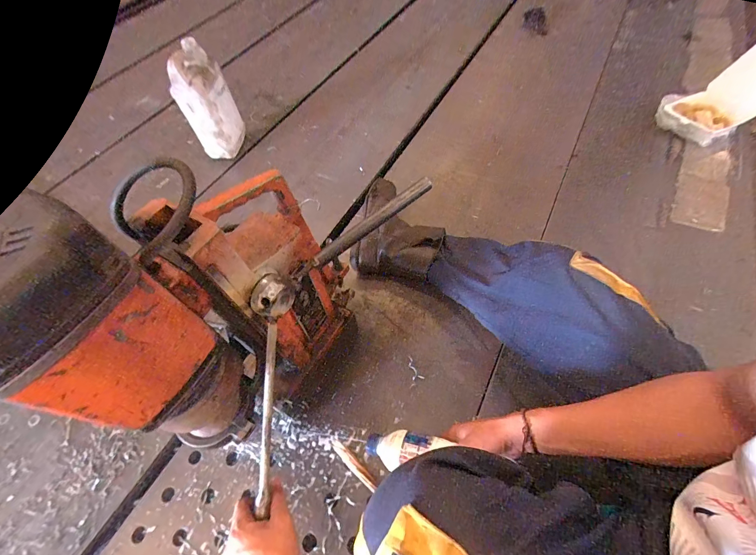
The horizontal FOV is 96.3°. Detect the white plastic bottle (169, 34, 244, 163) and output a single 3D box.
[{"bbox_3d":[-0.529,-0.541,1.074,0.094,0.309,0.157,13,58,14],"label":"white plastic bottle"}]

